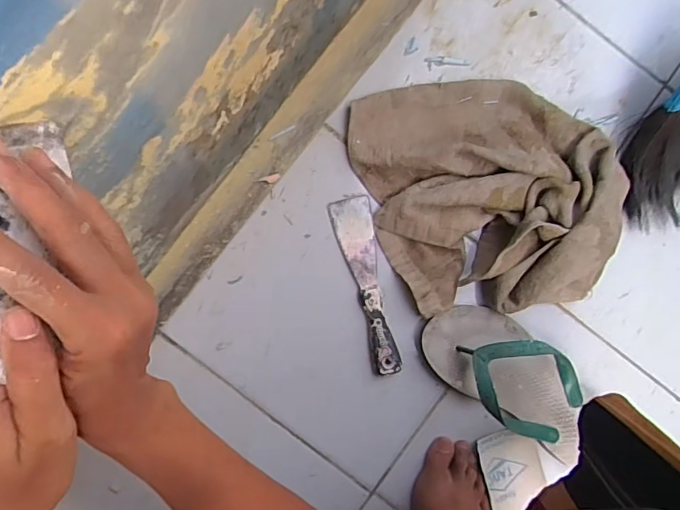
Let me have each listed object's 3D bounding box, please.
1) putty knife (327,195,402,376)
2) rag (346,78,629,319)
[{"bbox_3d":[0.034,0.033,0.573,0.044,0.012,0.202,-14,87,-5],"label":"putty knife"},{"bbox_3d":[0.172,-0.071,0.565,0.302,0.063,0.264,-5,87,-4],"label":"rag"}]

